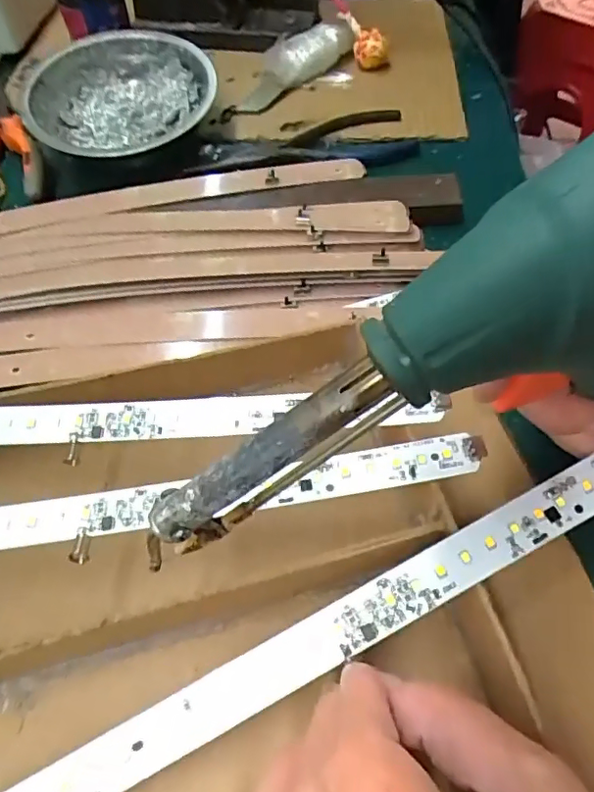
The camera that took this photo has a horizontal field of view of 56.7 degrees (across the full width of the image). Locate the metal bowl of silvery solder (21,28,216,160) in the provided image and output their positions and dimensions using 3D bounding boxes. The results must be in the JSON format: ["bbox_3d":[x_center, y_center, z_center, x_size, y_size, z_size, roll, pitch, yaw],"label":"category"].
[{"bbox_3d":[-0.121,-0.199,0.367,0.109,0.036,0.119,0,56,0],"label":"metal bowl of silvery solder"}]

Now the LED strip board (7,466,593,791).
[{"bbox_3d":[0.006,0.085,0.183,0.239,0.006,0.017,-27,66,-5],"label":"LED strip board"}]

